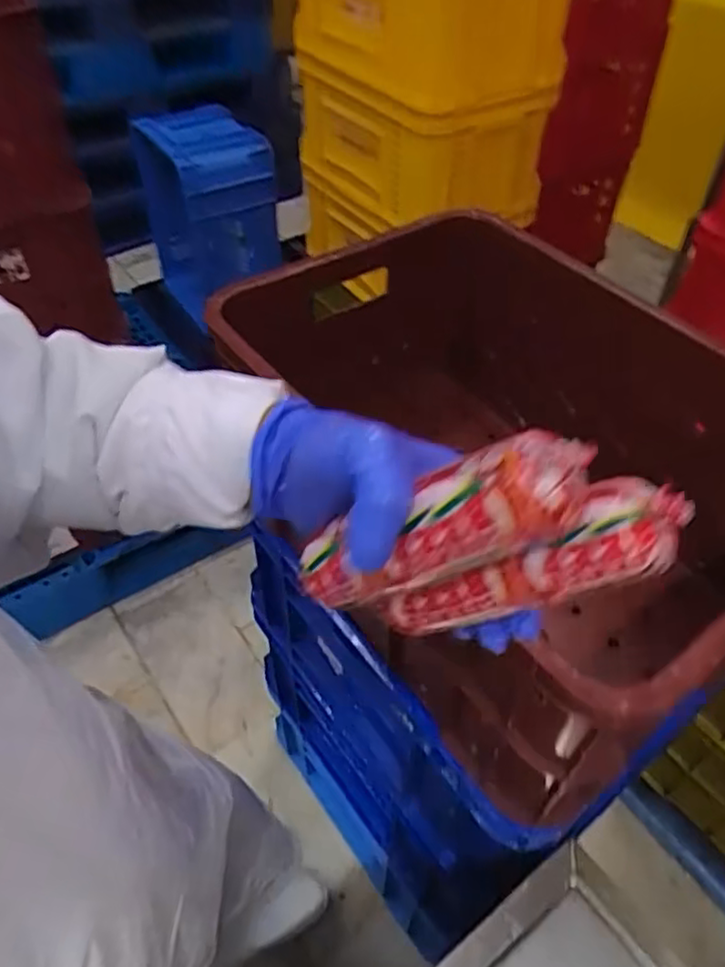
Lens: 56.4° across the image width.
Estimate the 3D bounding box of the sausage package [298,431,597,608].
[{"bbox_3d":[0.028,0.021,0.276,0.136,0.028,0.030,-30,36,33],"label":"sausage package"}]

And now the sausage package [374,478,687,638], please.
[{"bbox_3d":[0.066,0.036,0.291,0.142,0.028,0.033,-29,37,32],"label":"sausage package"}]

